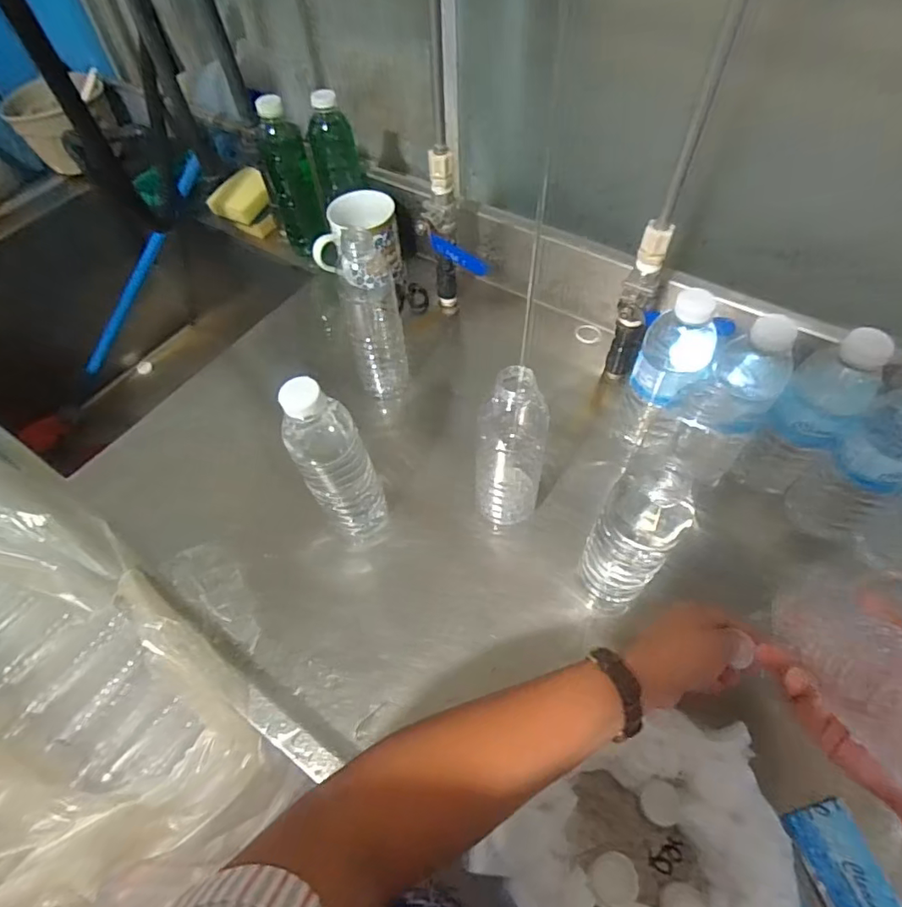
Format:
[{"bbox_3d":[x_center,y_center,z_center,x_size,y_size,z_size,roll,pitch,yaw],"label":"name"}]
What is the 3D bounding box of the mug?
[{"bbox_3d":[-0.123,-0.282,0.726,0.090,0.098,0.097,-1,56,1],"label":"mug"}]

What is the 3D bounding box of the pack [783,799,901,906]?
[{"bbox_3d":[0.293,0.314,0.390,0.047,0.009,0.100,-11,57,-6],"label":"pack"}]

